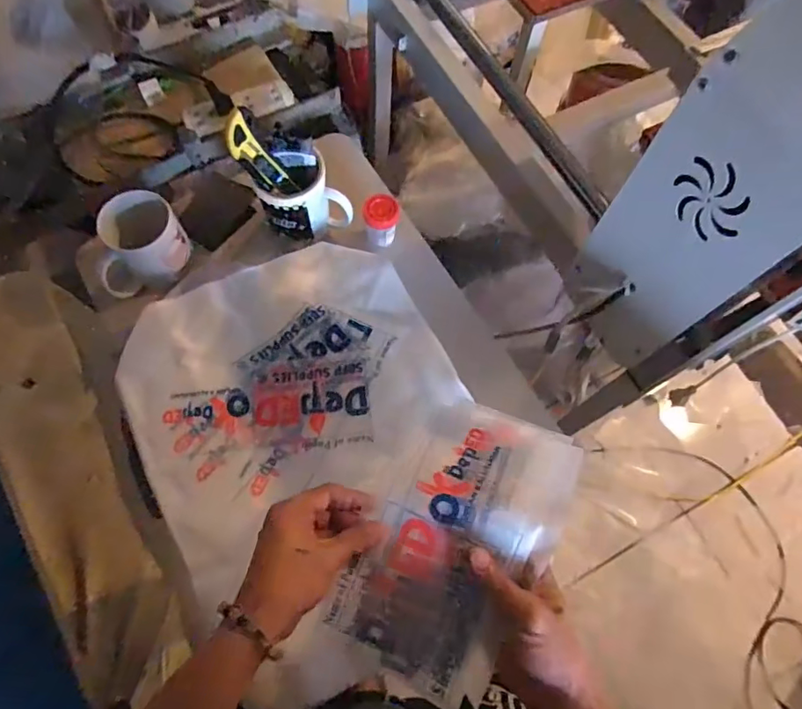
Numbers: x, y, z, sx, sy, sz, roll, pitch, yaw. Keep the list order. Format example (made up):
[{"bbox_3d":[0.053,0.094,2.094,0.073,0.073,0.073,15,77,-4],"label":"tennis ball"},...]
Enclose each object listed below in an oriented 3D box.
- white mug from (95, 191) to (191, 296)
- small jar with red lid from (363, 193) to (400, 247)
[{"bbox_3d":[-0.306,-0.123,0.615,0.112,0.081,0.085,-41,76,-16],"label":"white mug"},{"bbox_3d":[-0.025,-0.161,0.648,0.045,0.061,0.045,1,69,-2],"label":"small jar with red lid"}]

